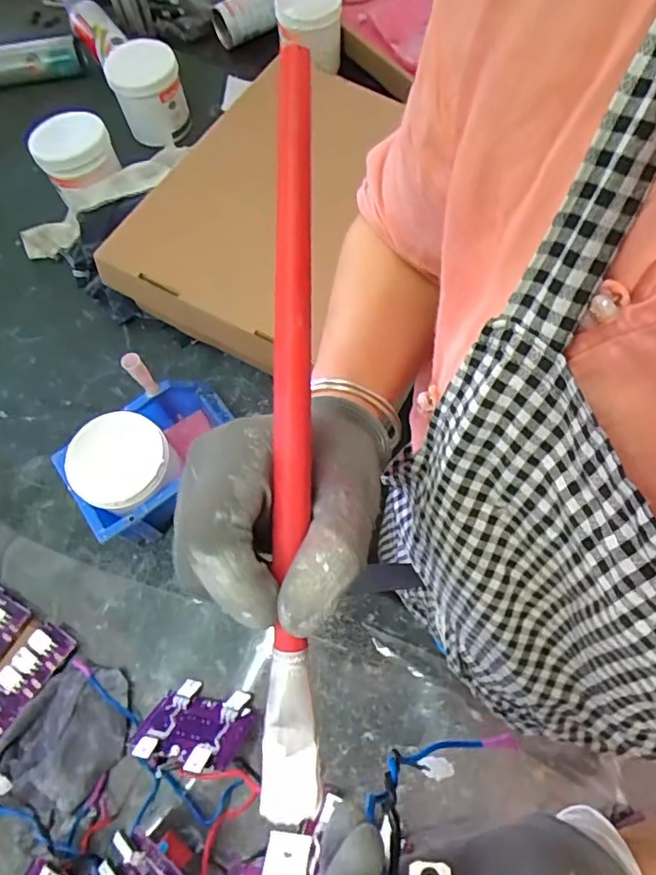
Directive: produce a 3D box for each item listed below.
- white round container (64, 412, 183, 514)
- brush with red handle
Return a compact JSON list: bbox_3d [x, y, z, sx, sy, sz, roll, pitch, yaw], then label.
[{"bbox_3d":[-0.202,0.022,0.532,0.095,0.049,0.089,-1,68,2],"label":"white round container"},{"bbox_3d":[-0.012,0.004,0.201,0.018,0.011,0.276,1,91,3],"label":"brush with red handle"}]

